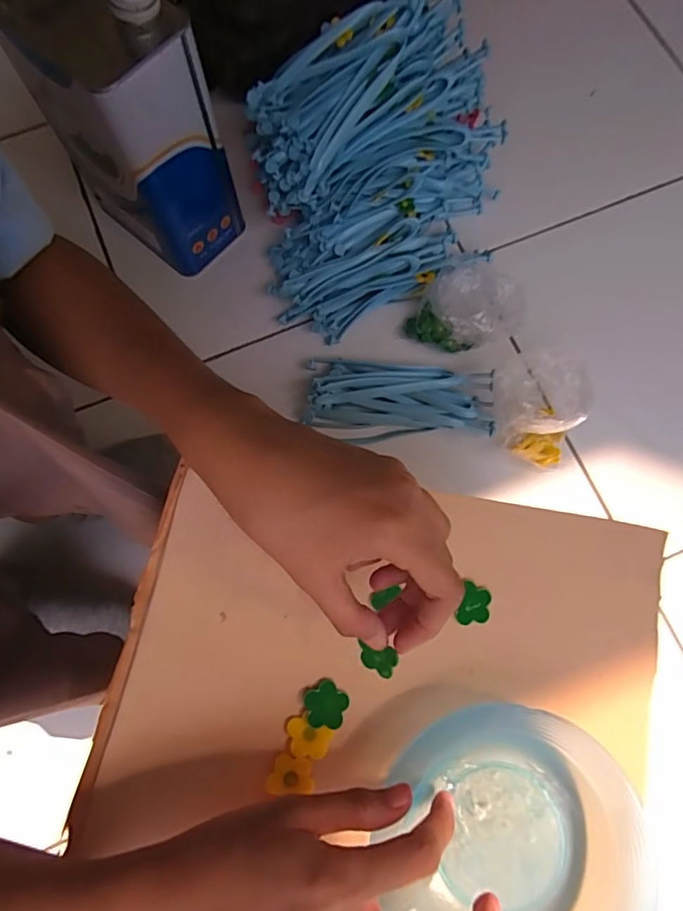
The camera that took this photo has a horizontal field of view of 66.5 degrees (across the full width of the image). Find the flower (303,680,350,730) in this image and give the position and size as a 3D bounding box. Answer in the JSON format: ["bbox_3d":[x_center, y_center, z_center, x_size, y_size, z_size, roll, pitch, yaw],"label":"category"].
[{"bbox_3d":[-0.009,0.134,0.277,0.023,0.004,0.022,0,76,0],"label":"flower"}]

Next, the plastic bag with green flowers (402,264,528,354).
[{"bbox_3d":[0.138,-0.160,0.578,0.116,0.063,0.100,24,77,6],"label":"plastic bag with green flowers"}]

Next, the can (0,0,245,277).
[{"bbox_3d":[-0.205,-0.327,0.510,0.157,0.258,0.104,40,79,9],"label":"can"}]

